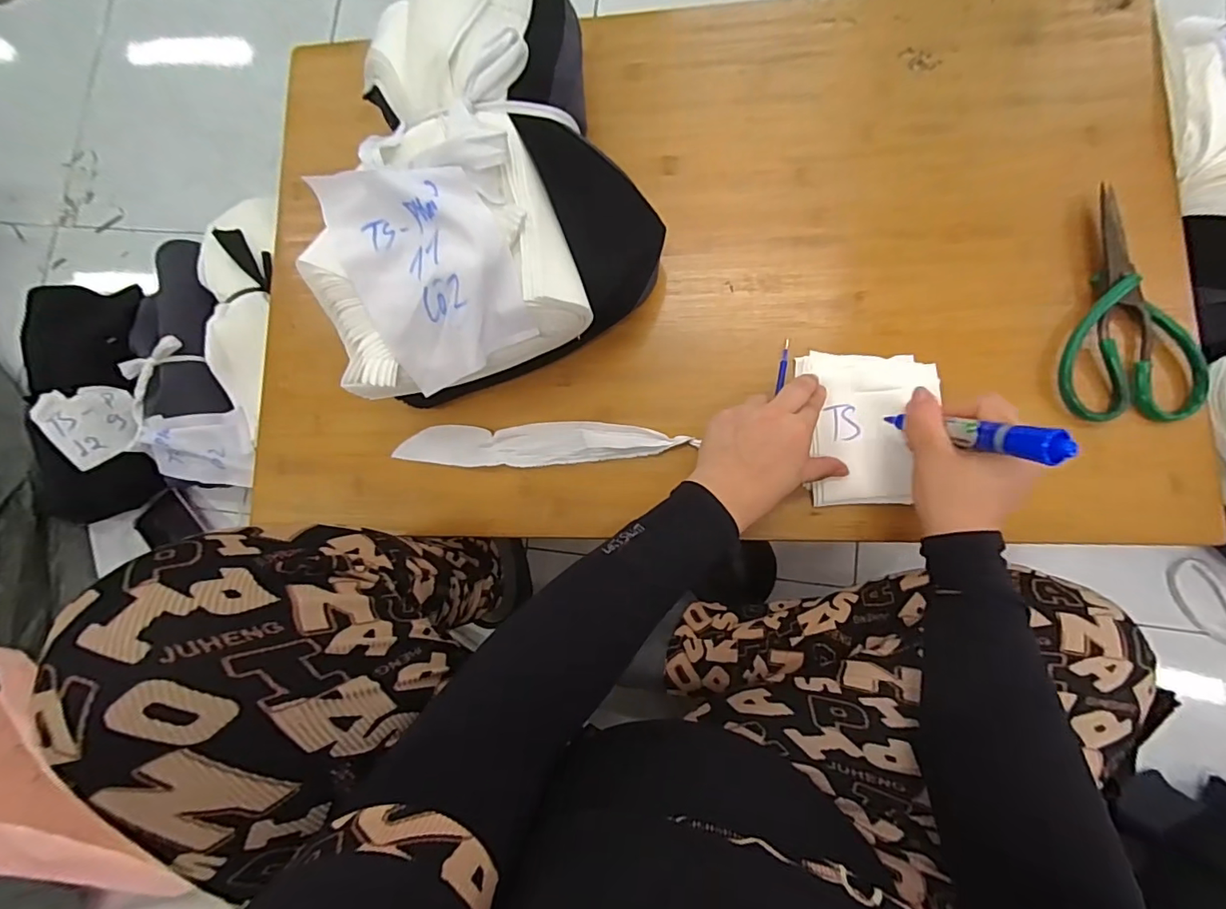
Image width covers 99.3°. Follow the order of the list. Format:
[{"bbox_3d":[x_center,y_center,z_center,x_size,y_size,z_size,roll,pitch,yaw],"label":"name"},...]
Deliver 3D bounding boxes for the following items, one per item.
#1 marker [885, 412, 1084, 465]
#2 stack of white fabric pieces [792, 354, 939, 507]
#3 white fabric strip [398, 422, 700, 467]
[{"bbox_3d":[0.231,-0.015,0.342,0.017,0.133,0.020,40,88,-17],"label":"marker"},{"bbox_3d":[0.207,-0.023,0.417,0.097,0.017,0.124,-2,83,6],"label":"stack of white fabric pieces"},{"bbox_3d":[-0.062,-0.008,0.432,0.240,0.006,0.035,-1,83,6],"label":"white fabric strip"}]

